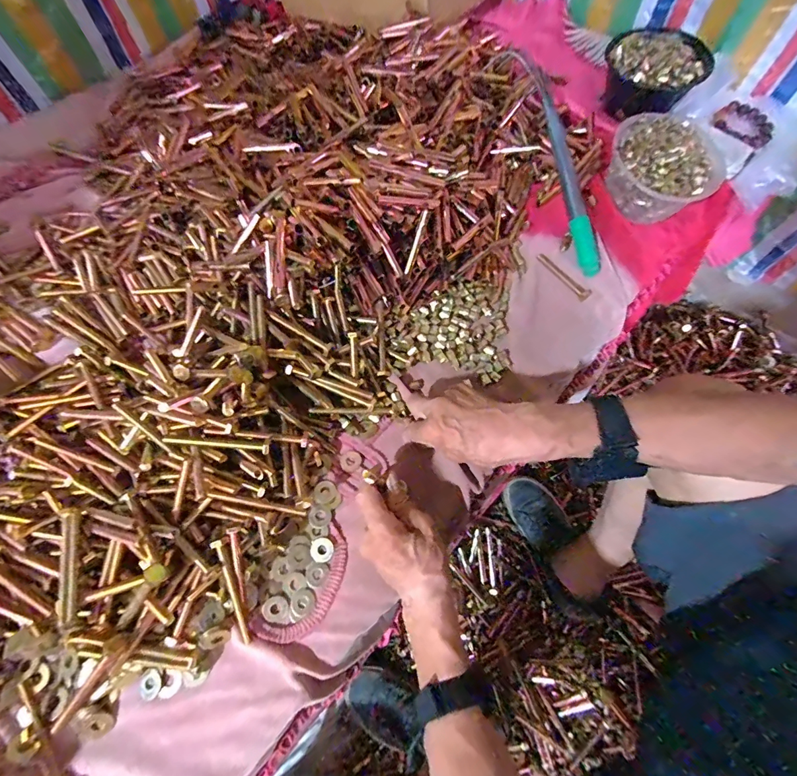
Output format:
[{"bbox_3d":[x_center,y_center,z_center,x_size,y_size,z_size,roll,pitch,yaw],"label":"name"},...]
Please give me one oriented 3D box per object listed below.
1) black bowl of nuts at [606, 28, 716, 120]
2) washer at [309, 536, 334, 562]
[{"bbox_3d":[0.421,-0.530,0.674,0.123,0.084,0.146,-32,72,-14],"label":"black bowl of nuts"},{"bbox_3d":[-0.083,0.174,0.432,0.024,0.004,0.025,1,67,-2],"label":"washer"}]

